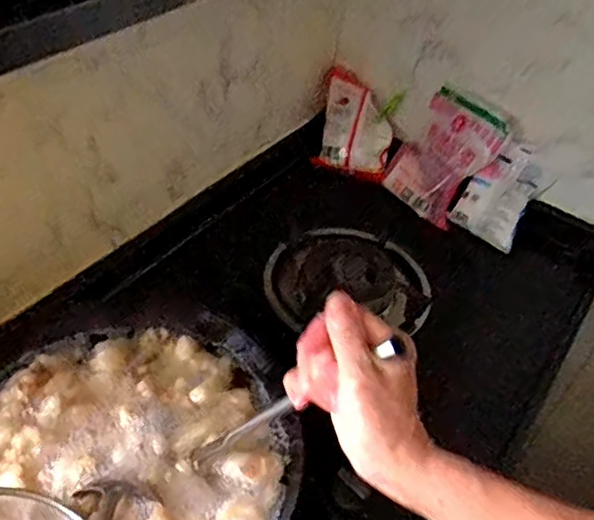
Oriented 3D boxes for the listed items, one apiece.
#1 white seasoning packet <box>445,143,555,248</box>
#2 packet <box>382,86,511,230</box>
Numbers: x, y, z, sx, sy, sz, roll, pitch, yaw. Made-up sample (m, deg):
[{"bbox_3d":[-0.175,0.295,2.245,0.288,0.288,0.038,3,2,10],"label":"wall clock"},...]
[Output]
[{"bbox_3d":[0.337,-0.110,0.996,0.106,0.022,0.159,33,90,16],"label":"white seasoning packet"},{"bbox_3d":[0.248,-0.178,1.031,0.161,0.202,0.055,43,17,26],"label":"packet"}]

